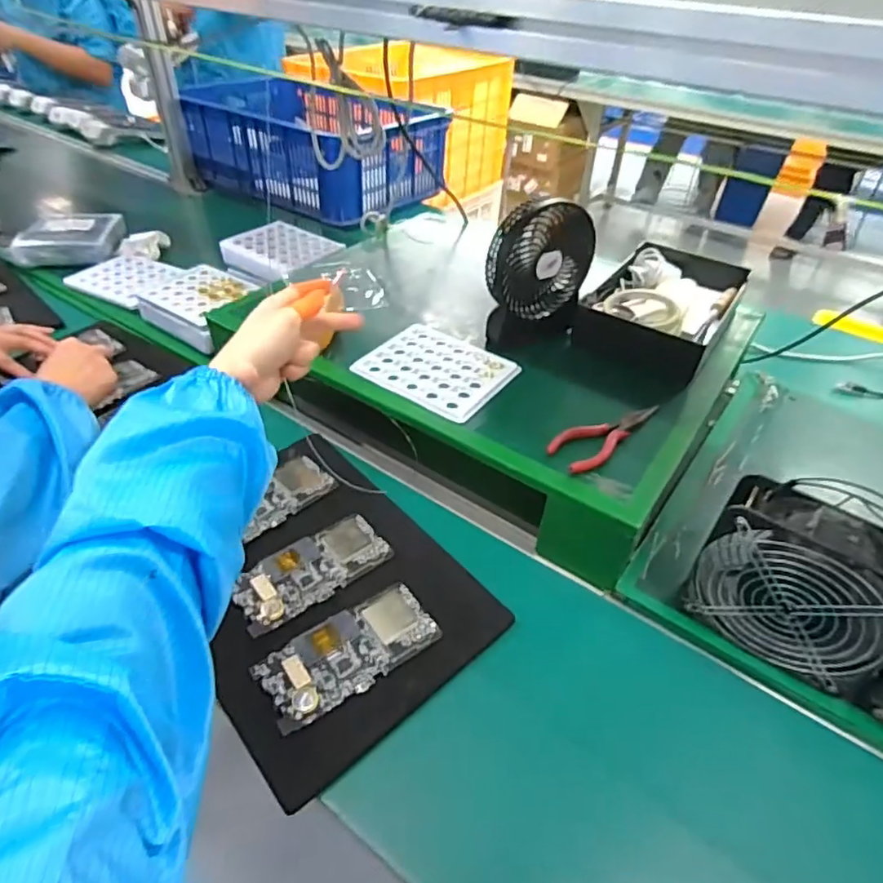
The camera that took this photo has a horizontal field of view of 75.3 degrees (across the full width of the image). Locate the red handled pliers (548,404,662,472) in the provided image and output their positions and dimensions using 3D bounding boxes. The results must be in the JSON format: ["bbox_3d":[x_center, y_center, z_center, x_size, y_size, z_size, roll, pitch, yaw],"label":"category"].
[{"bbox_3d":[0.180,-0.007,0.605,0.146,0.015,0.048,-23,49,-26],"label":"red handled pliers"}]

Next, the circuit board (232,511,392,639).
[{"bbox_3d":[-0.130,0.127,0.579,0.153,0.006,0.075,-27,51,-29],"label":"circuit board"}]

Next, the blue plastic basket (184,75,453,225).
[{"bbox_3d":[-0.274,-0.687,1.342,0.463,0.164,0.388,26,47,23],"label":"blue plastic basket"}]

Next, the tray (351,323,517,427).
[{"bbox_3d":[-0.005,-0.089,0.692,0.163,0.006,0.143,27,47,23],"label":"tray"}]

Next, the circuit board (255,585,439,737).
[{"bbox_3d":[-0.082,0.187,0.516,0.154,0.006,0.076,-23,49,-26],"label":"circuit board"}]

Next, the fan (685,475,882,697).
[{"bbox_3d":[0.302,0.122,0.484,0.157,0.141,0.068,28,48,24],"label":"fan"}]

